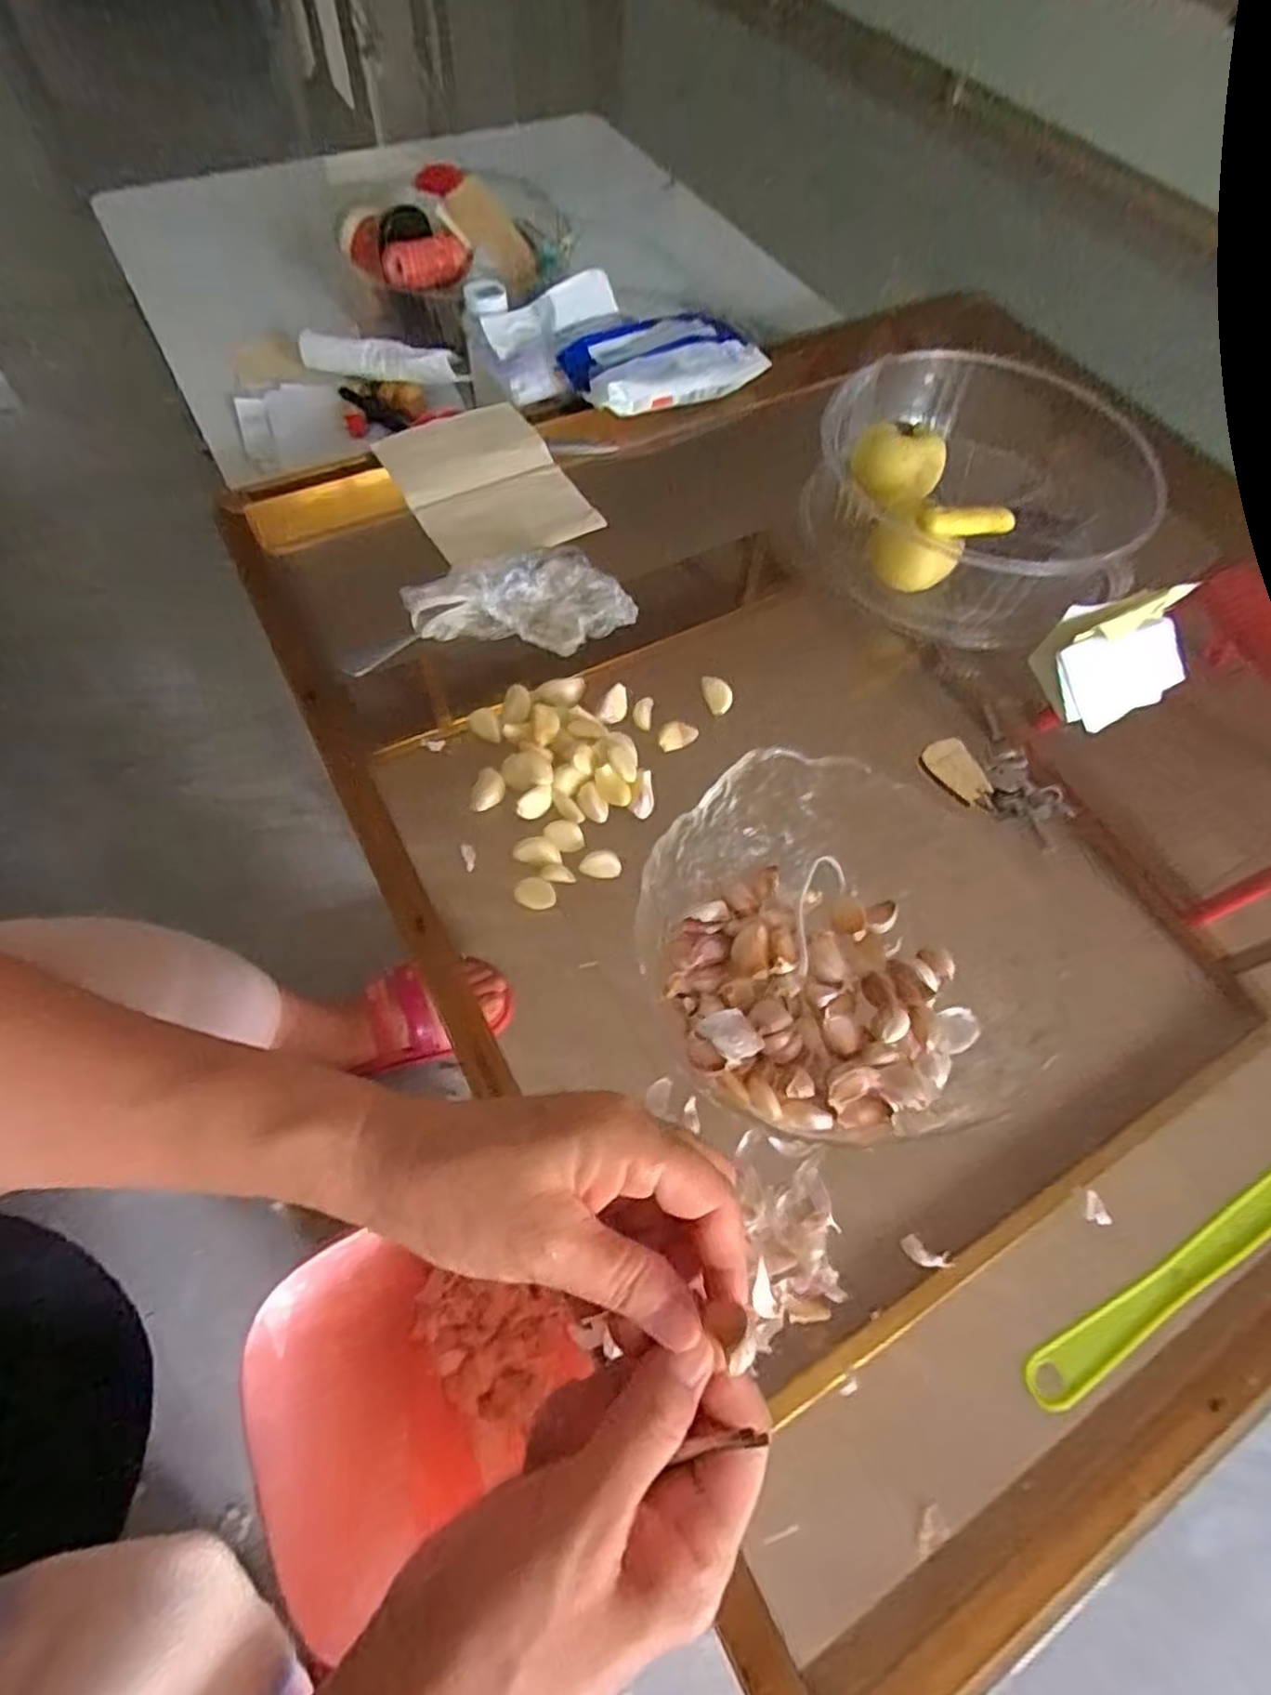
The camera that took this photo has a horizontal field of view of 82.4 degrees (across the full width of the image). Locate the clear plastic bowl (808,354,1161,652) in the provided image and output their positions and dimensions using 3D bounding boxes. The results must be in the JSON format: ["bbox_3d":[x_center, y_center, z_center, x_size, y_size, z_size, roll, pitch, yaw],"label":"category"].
[{"bbox_3d":[0.249,-0.271,0.555,0.215,0.091,0.235,1,62,-2],"label":"clear plastic bowl"}]

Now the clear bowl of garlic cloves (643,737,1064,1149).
[{"bbox_3d":[0.108,0.050,0.369,0.202,0.066,0.178,-1,62,-3],"label":"clear bowl of garlic cloves"}]

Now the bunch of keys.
[{"bbox_3d":[0.235,-0.040,0.464,0.062,0.019,0.091,-33,68,-18],"label":"bunch of keys"}]

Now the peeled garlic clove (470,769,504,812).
[{"bbox_3d":[-0.091,-0.035,0.448,0.017,0.011,0.026,17,63,6],"label":"peeled garlic clove"}]

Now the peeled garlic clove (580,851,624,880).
[{"bbox_3d":[-0.020,0.011,0.419,0.023,0.013,0.012,-15,64,-10],"label":"peeled garlic clove"}]

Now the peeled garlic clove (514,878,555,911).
[{"bbox_3d":[-0.058,0.026,0.414,0.022,0.009,0.017,-11,63,-9],"label":"peeled garlic clove"}]

